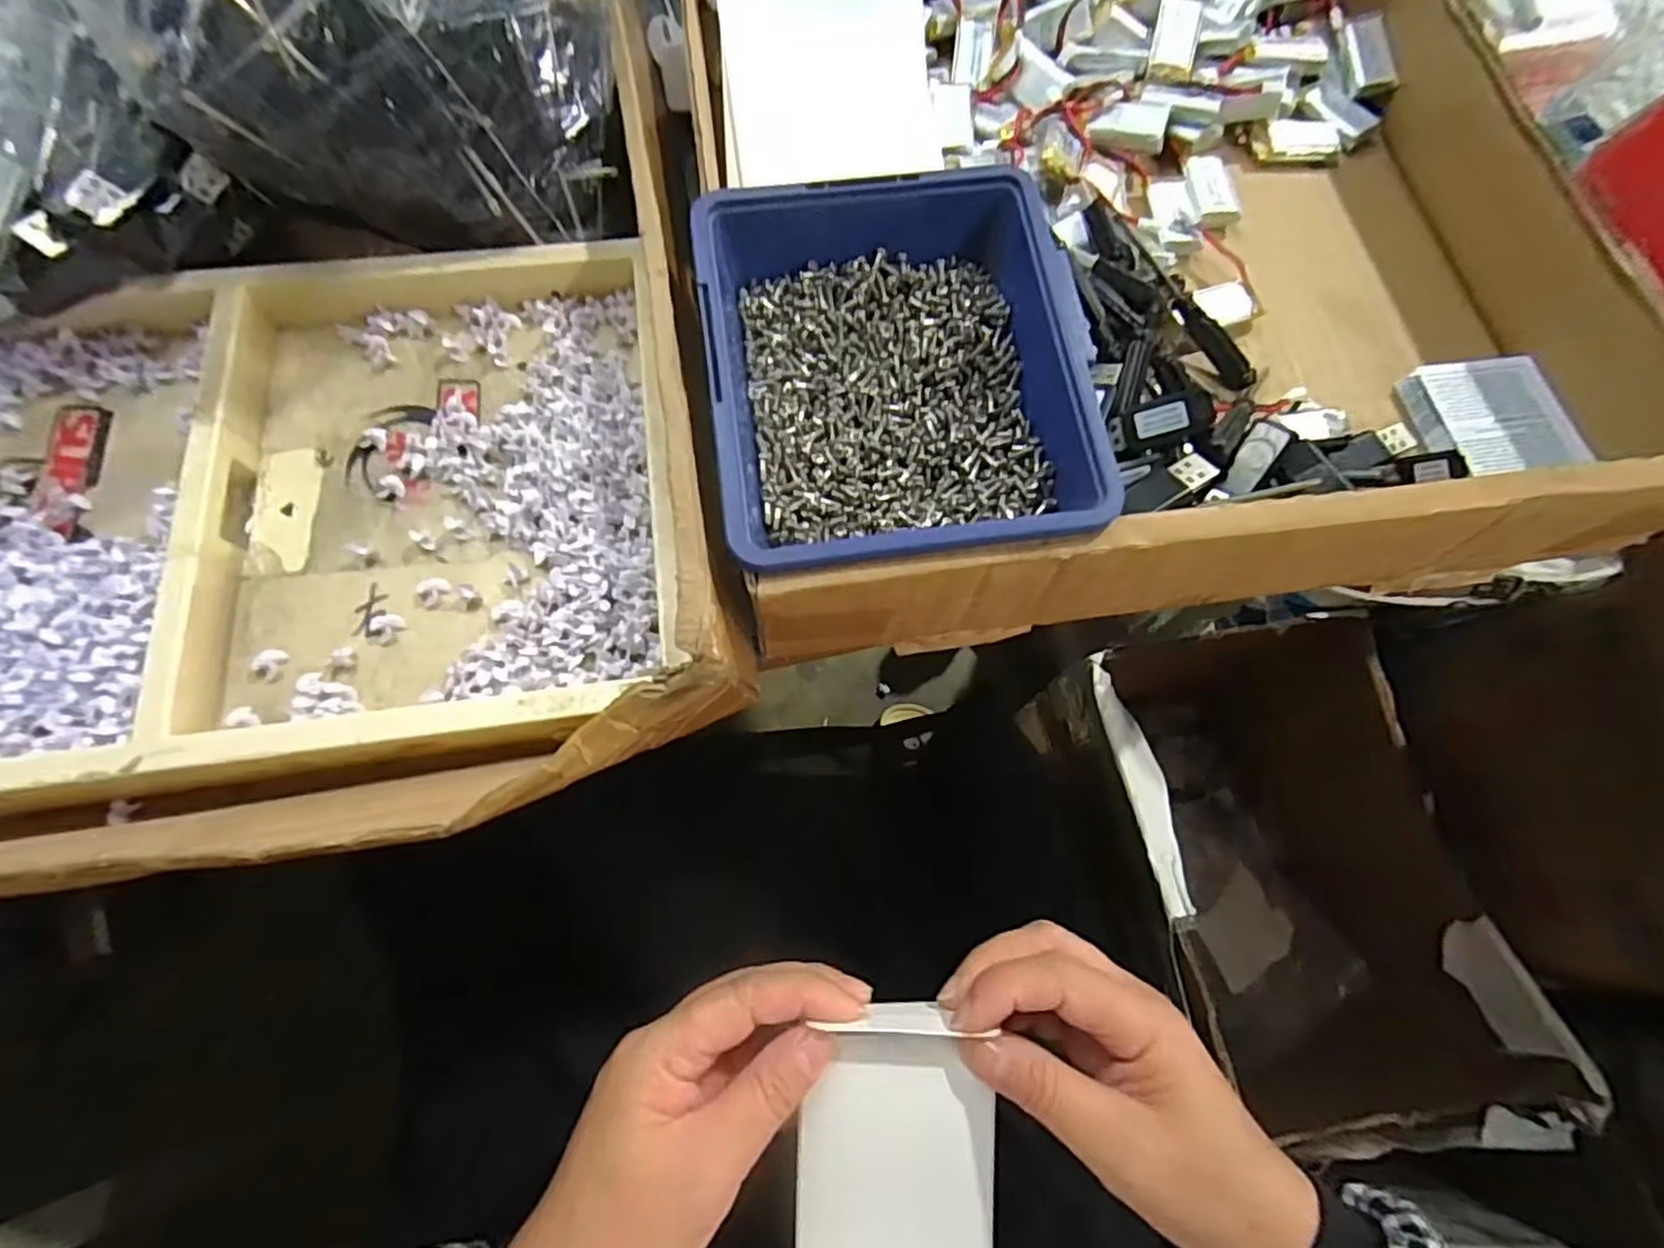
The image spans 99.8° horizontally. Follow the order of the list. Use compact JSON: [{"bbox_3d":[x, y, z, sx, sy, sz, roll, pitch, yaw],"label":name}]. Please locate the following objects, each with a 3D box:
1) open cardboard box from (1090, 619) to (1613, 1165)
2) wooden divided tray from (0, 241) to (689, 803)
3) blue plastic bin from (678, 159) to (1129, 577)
[{"bbox_3d":[0.410,0.258,0.717,0.273,0.274,0.417,-12,72,-6],"label":"open cardboard box"},{"bbox_3d":[-0.214,-0.043,0.236,0.314,0.044,0.185,-10,71,-5],"label":"wooden divided tray"},{"bbox_3d":[0.020,-0.085,0.247,0.122,0.048,0.143,-7,71,-4],"label":"blue plastic bin"}]

